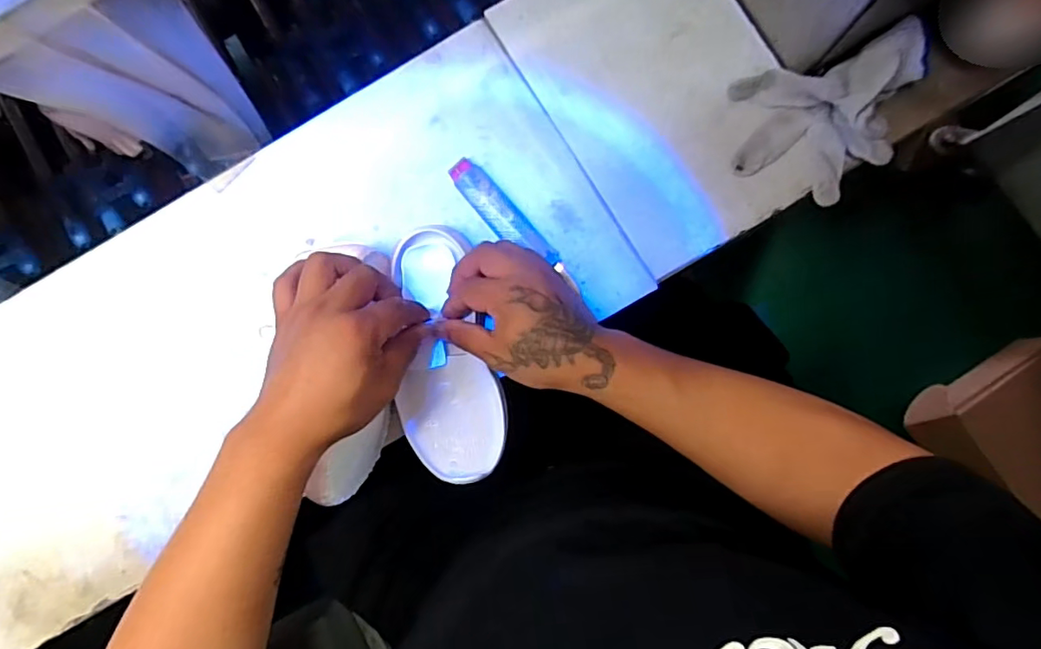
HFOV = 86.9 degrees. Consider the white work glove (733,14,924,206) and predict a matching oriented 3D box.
[{"bbox_3d":[0.270,-0.173,0.465,0.171,0.031,0.115,-19,84,2],"label":"white work glove"}]

